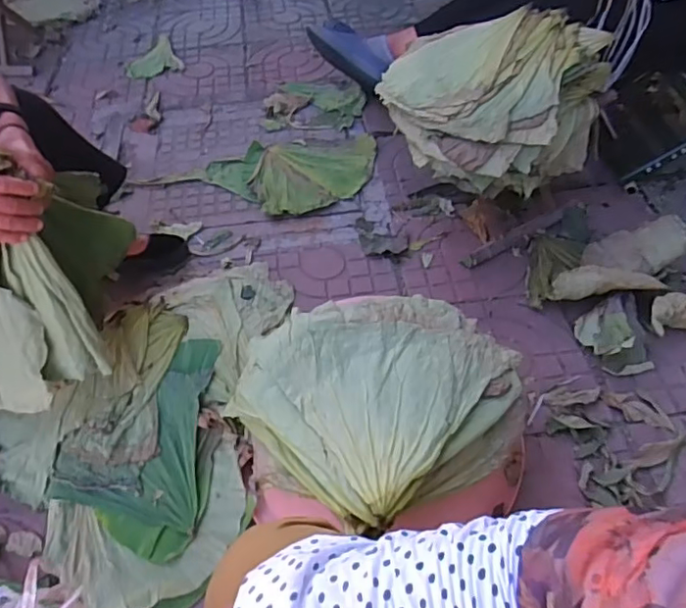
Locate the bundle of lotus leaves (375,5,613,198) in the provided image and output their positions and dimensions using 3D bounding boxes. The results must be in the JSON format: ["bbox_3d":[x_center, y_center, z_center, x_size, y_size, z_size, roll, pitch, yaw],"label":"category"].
[{"bbox_3d":[0.283,-0.400,1.110,0.364,0.208,0.362,-2,50,2],"label":"bundle of lotus leaves"}]

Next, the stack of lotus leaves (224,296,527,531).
[{"bbox_3d":[0.049,0.116,0.822,0.384,0.120,0.355,-31,55,-21],"label":"stack of lotus leaves"}]

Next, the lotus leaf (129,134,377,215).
[{"bbox_3d":[-0.217,-0.336,1.505,0.601,0.022,0.305,-3,50,2],"label":"lotus leaf"}]

